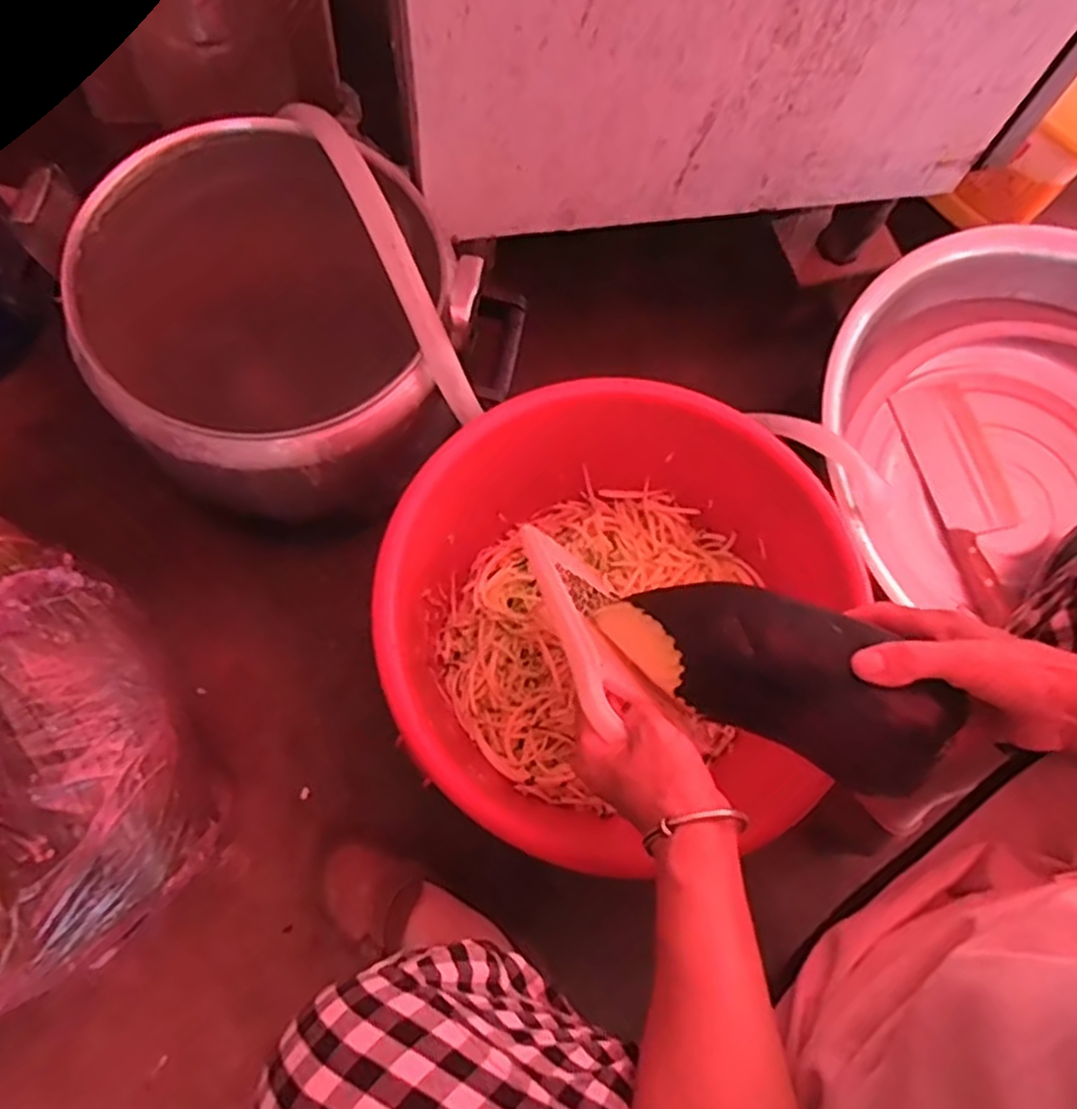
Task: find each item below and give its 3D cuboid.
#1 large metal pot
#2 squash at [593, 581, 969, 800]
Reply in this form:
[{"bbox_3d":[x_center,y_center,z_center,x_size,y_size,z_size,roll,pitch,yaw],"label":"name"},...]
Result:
[{"bbox_3d":[-0.236,-0.198,0.754,0.314,0.257,0.320,1,72,-2],"label":"large metal pot"},{"bbox_3d":[0.141,0.067,0.488,0.218,0.058,0.083,25,72,26],"label":"squash"}]

